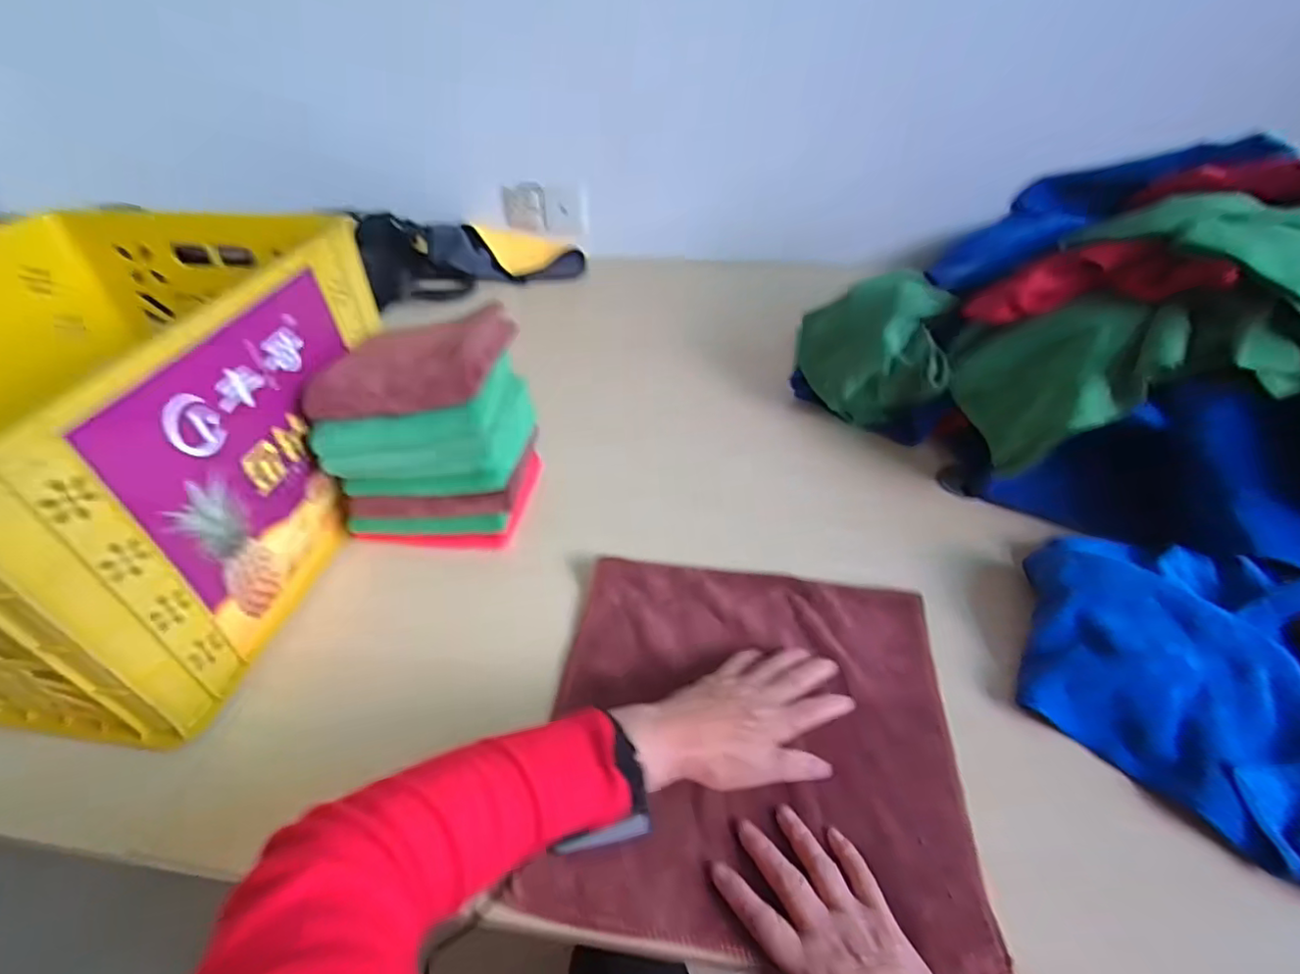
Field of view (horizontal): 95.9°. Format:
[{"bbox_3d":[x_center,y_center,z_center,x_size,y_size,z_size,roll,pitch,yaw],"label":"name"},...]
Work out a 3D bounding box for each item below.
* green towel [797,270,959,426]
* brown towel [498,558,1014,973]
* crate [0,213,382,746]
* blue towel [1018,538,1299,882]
[{"bbox_3d":[0.290,-0.185,0.784,0.179,0.145,0.173,10,44,13],"label":"green towel"},{"bbox_3d":[0.085,0.195,0.483,0.327,0.024,0.308,6,43,8],"label":"brown towel"},{"bbox_3d":[-0.558,-0.064,0.593,0.441,0.265,0.483,5,43,7],"label":"crate"},{"bbox_3d":[0.453,0.142,0.480,0.239,0.069,0.276,17,46,20],"label":"blue towel"}]

